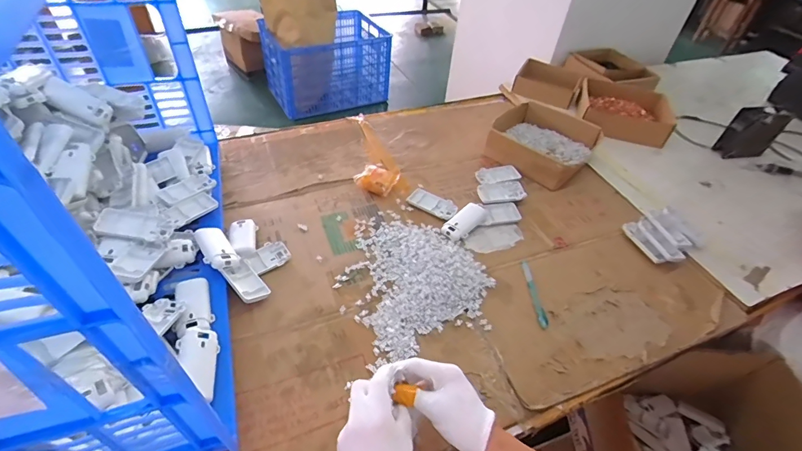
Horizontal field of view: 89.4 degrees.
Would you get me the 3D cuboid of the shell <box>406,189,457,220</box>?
[{"bbox_3d":[0.064,-0.045,0.801,0.096,0.017,0.049,23,47,15],"label":"shell"}]

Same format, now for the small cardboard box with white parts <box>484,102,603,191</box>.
[{"bbox_3d":[0.320,-0.194,0.929,0.216,0.081,0.192,36,52,26],"label":"small cardboard box with white parts"}]

